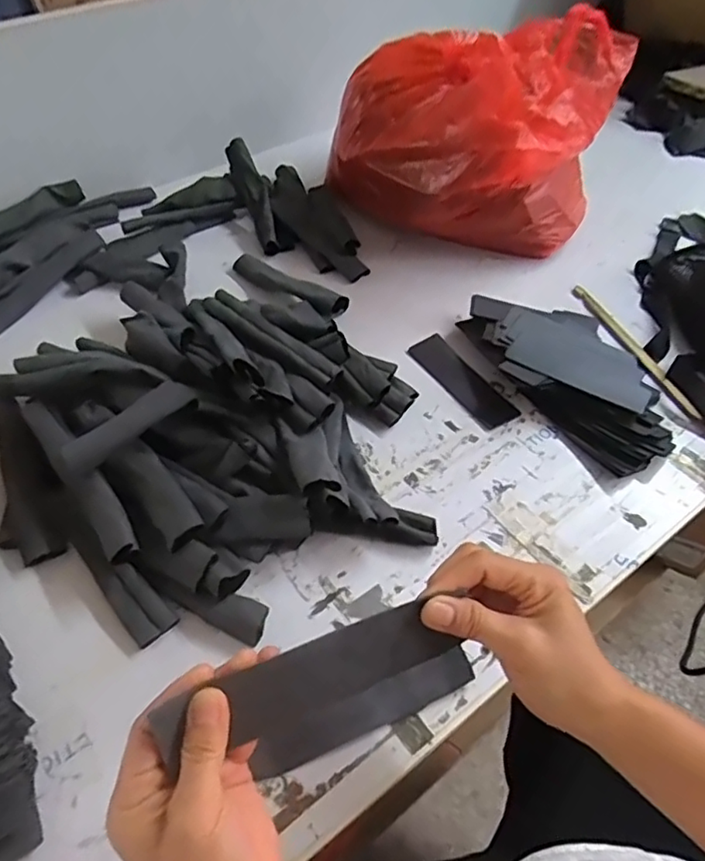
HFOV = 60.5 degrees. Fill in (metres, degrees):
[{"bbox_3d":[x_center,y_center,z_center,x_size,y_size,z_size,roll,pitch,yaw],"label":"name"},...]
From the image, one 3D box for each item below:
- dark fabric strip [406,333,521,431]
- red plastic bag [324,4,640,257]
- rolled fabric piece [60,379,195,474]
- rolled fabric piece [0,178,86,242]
[{"bbox_3d":[0.125,-0.059,0.697,0.050,0.013,0.148,-29,55,-22],"label":"dark fabric strip"},{"bbox_3d":[0.151,-0.393,0.784,0.305,0.233,0.260,-23,54,-18],"label":"red plastic bag"},{"bbox_3d":[-0.200,-0.005,0.542,0.120,0.020,0.037,-35,57,-9],"label":"rolled fabric piece"},{"bbox_3d":[-0.451,-0.300,0.833,0.032,0.028,0.174,29,57,22],"label":"rolled fabric piece"}]

